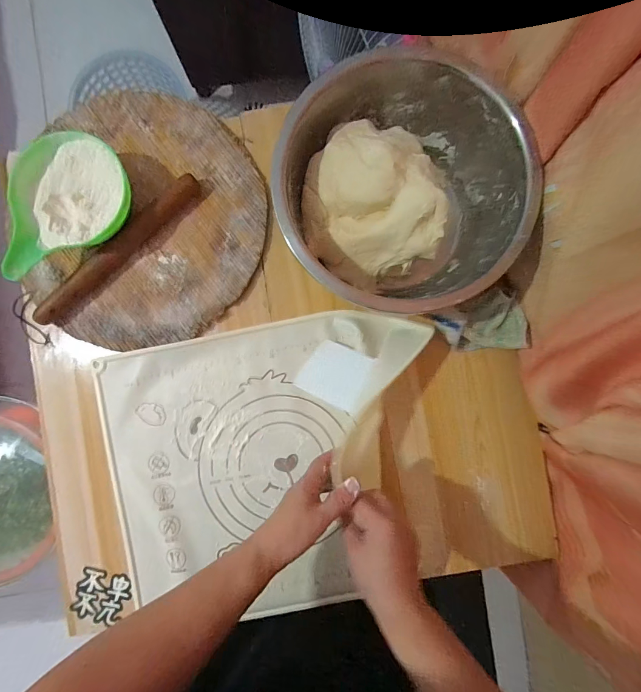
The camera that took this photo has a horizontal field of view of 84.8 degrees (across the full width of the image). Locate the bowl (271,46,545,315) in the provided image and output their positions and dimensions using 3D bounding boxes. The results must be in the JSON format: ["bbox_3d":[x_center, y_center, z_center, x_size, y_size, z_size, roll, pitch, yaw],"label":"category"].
[{"bbox_3d":[0.104,-0.182,0.443,0.263,0.118,0.275,0,89,0],"label":"bowl"}]

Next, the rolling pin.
[{"bbox_3d":[-0.274,-0.130,0.476,0.278,0.023,0.026,-44,89,0],"label":"rolling pin"}]

